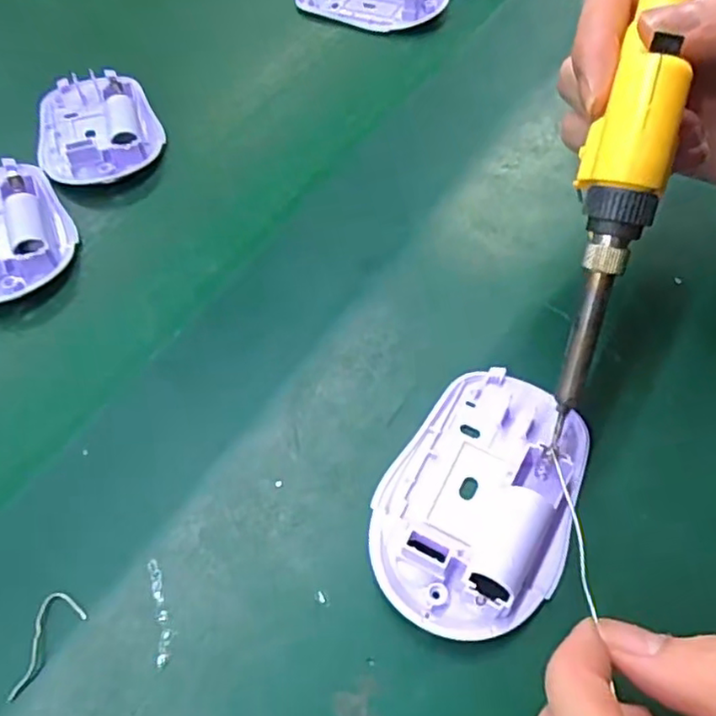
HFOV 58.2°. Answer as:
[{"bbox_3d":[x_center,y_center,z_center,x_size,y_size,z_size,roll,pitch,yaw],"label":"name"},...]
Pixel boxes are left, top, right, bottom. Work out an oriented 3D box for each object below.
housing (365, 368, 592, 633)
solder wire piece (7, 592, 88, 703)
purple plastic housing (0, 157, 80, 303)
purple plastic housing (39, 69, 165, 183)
[{"bbox_3d":[0.043,0.045,0.217,0.061,0.018,0.093,27,59,15],"label":"housing"},{"bbox_3d":[-0.096,0.085,0.192,0.013,0.004,0.030,28,59,16],"label":"solder wire piece"},{"bbox_3d":[-0.164,-0.061,0.287,0.061,0.016,0.088,-27,60,-19],"label":"purple plastic housing"},{"bbox_3d":[-0.135,-0.124,0.330,0.059,0.014,0.084,-18,57,-14],"label":"purple plastic housing"}]

